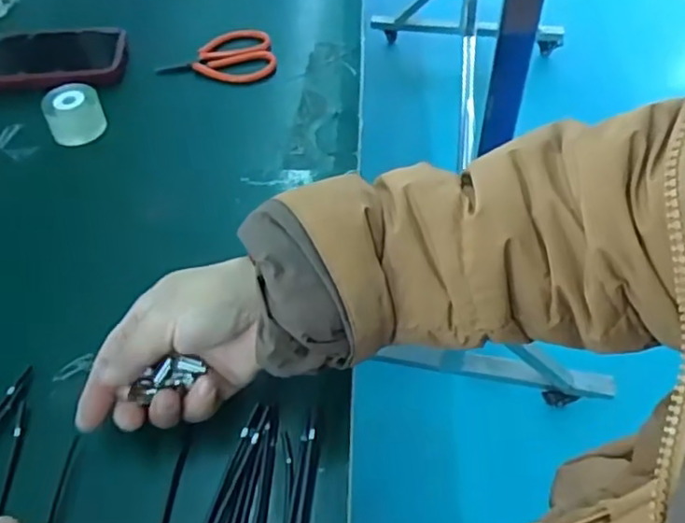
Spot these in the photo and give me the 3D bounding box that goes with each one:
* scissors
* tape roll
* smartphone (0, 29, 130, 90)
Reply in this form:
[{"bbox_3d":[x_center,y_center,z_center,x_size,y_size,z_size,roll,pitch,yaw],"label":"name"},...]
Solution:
[{"bbox_3d":[-0.128,-0.204,0.622,0.115,0.014,0.077,-15,52,-9],"label":"scissors"},{"bbox_3d":[-0.241,-0.134,0.550,0.046,0.036,0.037,-18,53,-11],"label":"tape roll"},{"bbox_3d":[-0.303,-0.201,0.614,0.168,0.017,0.094,-10,52,-5],"label":"smartphone"}]

